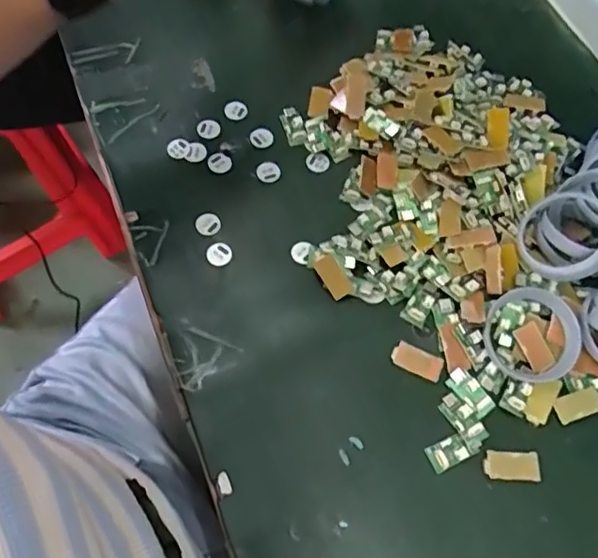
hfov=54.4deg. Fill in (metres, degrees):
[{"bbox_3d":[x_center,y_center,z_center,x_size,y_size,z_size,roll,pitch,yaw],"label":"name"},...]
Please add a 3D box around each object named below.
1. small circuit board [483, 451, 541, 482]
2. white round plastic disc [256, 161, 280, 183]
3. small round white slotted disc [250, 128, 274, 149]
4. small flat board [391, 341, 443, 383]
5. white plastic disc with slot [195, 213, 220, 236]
[{"bbox_3d":[0.128,0.112,0.350,0.033,0.004,0.017,1,66,-1],"label":"small circuit board"},{"bbox_3d":[-0.023,-0.081,0.439,0.017,0.007,0.016,-6,67,-4],"label":"white round plastic disc"},{"bbox_3d":[-0.029,-0.109,0.449,0.018,0.004,0.017,1,66,-1],"label":"small round white slotted disc"},{"bbox_3d":[0.076,0.053,0.373,0.033,0.004,0.016,25,74,0],"label":"small flat board"},{"bbox_3d":[-0.064,-0.039,0.411,0.017,0.005,0.016,1,66,-1],"label":"white plastic disc with slot"}]

